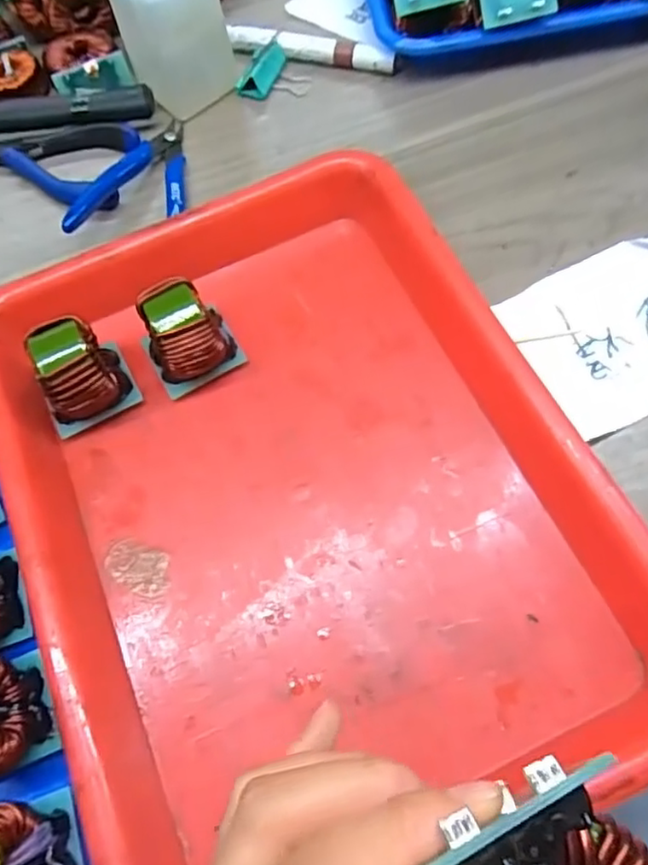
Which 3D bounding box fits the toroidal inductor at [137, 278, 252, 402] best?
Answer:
[{"bbox_3d":[-0.072,-0.053,0.324,0.045,0.047,0.038,-29,68,-8],"label":"toroidal inductor"}]

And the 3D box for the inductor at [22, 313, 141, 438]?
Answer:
[{"bbox_3d":[-0.129,-0.031,0.321,0.036,0.048,0.043,-27,68,-7],"label":"inductor"}]

